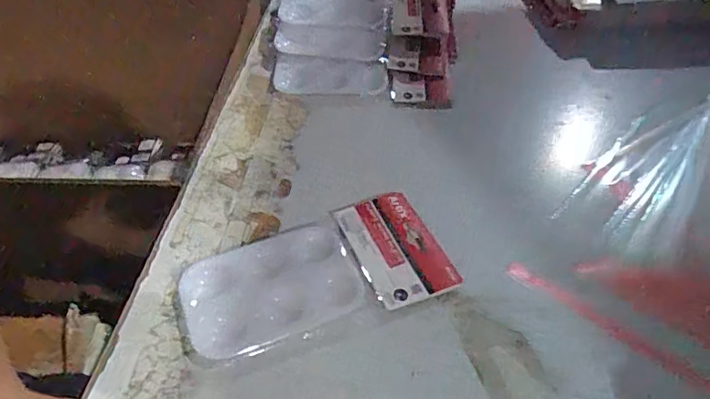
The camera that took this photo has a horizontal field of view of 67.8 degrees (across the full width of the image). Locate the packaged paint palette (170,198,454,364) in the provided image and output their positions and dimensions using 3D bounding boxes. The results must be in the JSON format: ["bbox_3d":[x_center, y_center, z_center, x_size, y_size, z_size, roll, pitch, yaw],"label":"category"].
[{"bbox_3d":[-0.032,0.055,0.401,0.198,0.014,0.099,-14,47,-13],"label":"packaged paint palette"}]

